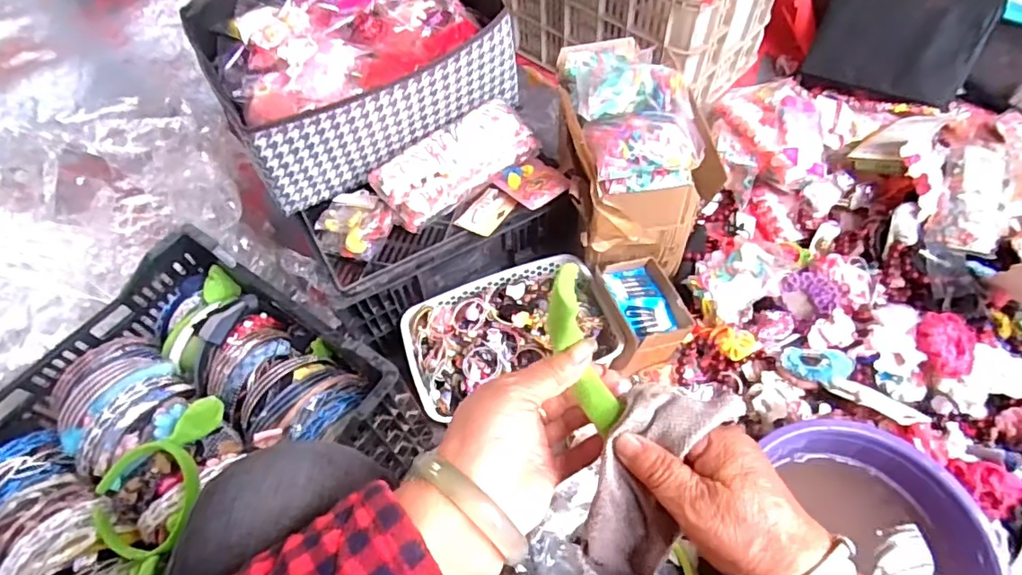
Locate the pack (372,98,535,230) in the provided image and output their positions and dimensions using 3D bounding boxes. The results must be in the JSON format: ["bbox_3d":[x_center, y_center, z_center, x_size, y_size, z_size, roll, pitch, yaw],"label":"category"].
[{"bbox_3d":[-0.082,-0.177,0.785,0.226,0.064,0.102,-37,63,-17],"label":"pack"}]

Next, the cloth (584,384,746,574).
[{"bbox_3d":[0.077,0.117,0.316,0.057,0.033,0.131,21,101,16],"label":"cloth"}]

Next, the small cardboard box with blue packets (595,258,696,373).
[{"bbox_3d":[0.191,0.036,0.813,0.112,0.077,0.139,-15,59,-5],"label":"small cardboard box with blue packets"}]

